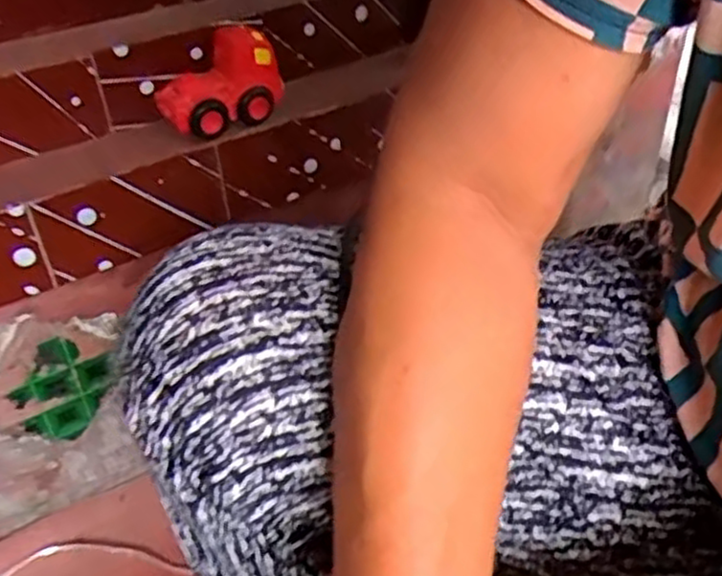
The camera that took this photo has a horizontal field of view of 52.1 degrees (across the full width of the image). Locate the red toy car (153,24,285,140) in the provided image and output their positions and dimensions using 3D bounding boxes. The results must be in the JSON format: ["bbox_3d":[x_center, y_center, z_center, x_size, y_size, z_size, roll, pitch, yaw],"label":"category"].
[{"bbox_3d":[-0.116,-0.168,0.604,0.105,0.068,0.055,-27,43,-29],"label":"red toy car"}]

